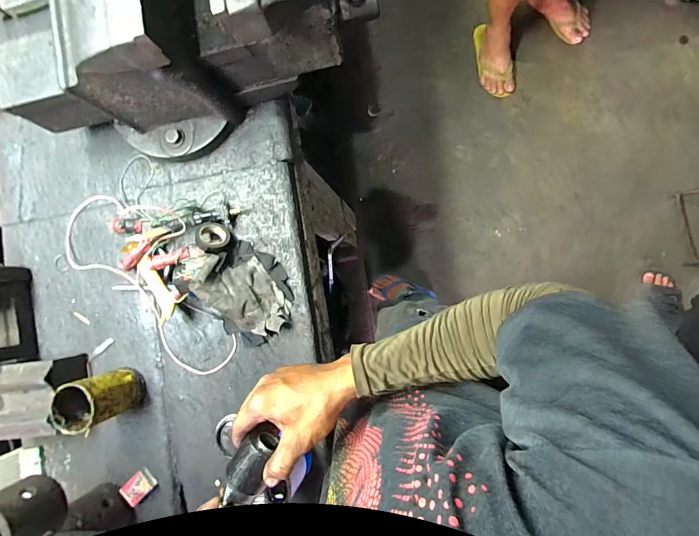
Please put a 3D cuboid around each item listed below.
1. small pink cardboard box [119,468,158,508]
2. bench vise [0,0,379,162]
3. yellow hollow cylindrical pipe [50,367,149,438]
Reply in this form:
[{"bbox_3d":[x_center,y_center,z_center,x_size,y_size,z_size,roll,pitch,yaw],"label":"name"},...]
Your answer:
[{"bbox_3d":[-0.364,0.379,0.642,0.047,0.019,0.040,-39,92,-20],"label":"small pink cardboard box"},{"bbox_3d":[-0.238,-0.315,0.517,0.520,0.250,0.185,-15,86,7],"label":"bench vise"},{"bbox_3d":[-0.411,0.215,0.610,0.075,0.115,0.076,0,88,7],"label":"yellow hollow cylindrical pipe"}]

